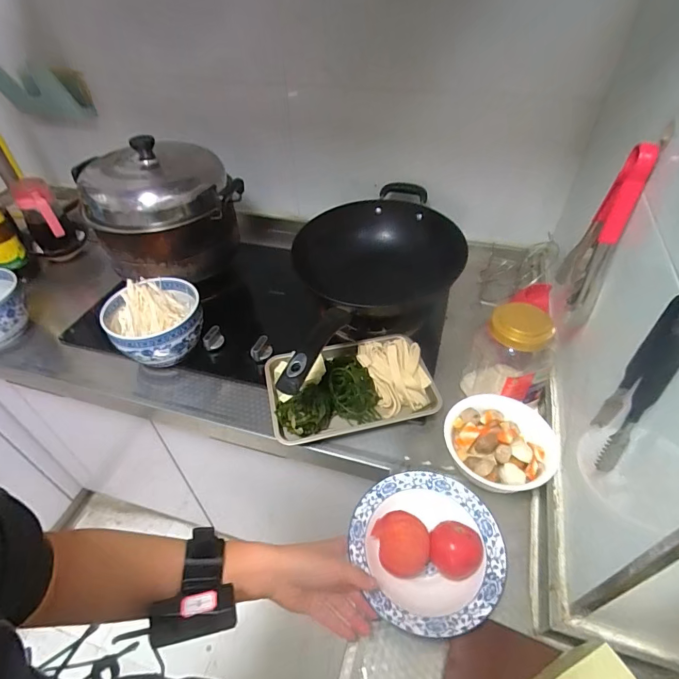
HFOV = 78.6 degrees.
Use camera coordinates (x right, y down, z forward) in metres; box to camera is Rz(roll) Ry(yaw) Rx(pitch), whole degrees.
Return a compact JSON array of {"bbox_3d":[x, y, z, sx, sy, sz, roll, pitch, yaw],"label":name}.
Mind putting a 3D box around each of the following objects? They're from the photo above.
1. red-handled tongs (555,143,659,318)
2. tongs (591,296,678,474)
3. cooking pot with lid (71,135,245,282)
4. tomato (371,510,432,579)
[{"bbox_3d":[0.335,-0.136,0.529,0.041,0.211,0.075,20,49,22],"label":"red-handled tongs"},{"bbox_3d":[0.265,0.041,0.366,0.025,0.189,0.052,16,48,18],"label":"tongs"},{"bbox_3d":[-0.339,-0.255,0.802,0.259,0.187,0.242,-24,48,-20],"label":"cooking pot with lid"},{"bbox_3d":[0.074,0.247,0.497,0.061,0.065,0.063,-2,45,1],"label":"tomato"}]

